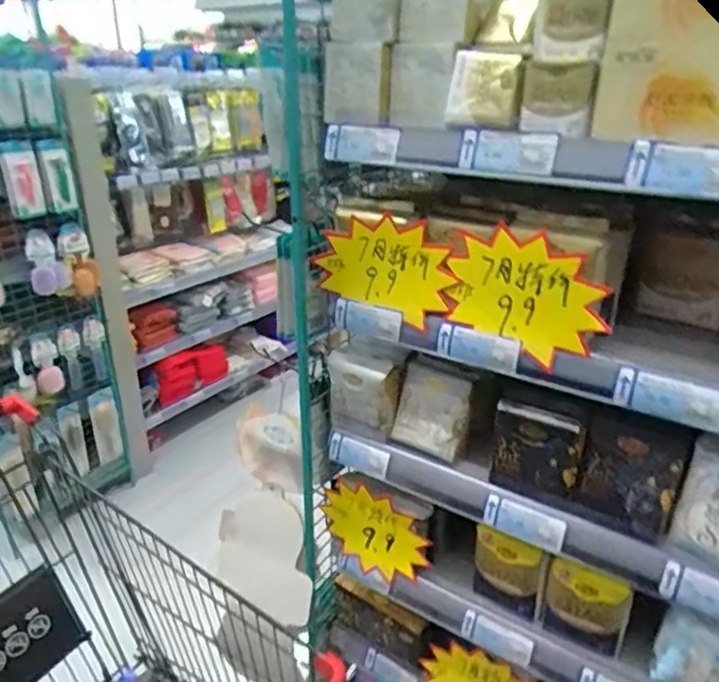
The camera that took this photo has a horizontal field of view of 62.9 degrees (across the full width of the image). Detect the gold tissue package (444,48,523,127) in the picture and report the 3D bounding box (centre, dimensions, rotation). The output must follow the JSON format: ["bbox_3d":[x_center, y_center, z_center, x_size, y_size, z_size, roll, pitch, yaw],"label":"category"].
[{"bbox_3d":[0.122,-0.245,0.573,0.065,0.066,0.034,4,25,8],"label":"gold tissue package"}]

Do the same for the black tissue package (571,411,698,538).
[{"bbox_3d":[0.286,0.139,0.619,0.094,0.110,0.037,16,29,30],"label":"black tissue package"}]

